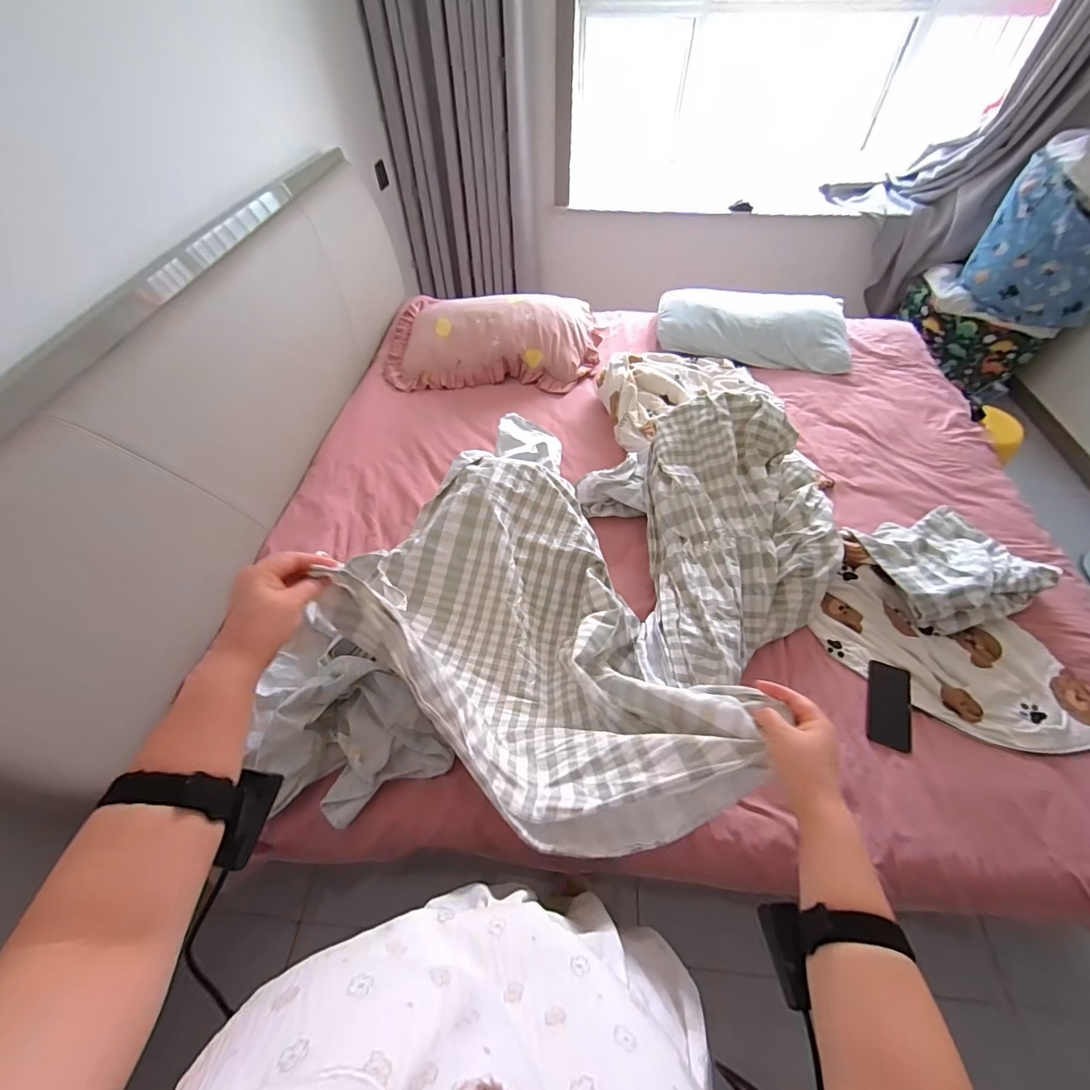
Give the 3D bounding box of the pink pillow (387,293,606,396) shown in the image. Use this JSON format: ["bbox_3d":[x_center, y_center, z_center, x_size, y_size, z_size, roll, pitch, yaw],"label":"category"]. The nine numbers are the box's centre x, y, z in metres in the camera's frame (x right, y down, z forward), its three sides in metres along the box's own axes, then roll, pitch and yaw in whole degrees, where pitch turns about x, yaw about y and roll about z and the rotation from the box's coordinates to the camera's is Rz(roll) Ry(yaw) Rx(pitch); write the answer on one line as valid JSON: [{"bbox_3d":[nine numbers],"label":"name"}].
[{"bbox_3d":[-0.169,-0.709,1.542,0.699,0.145,0.489,5,52,2],"label":"pink pillow"}]

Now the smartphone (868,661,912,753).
[{"bbox_3d":[0.653,0.303,0.882,0.073,0.008,0.154,13,64,19],"label":"smartphone"}]

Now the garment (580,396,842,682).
[{"bbox_3d":[0.388,-0.036,1.010,0.511,0.207,0.637,-8,53,-5],"label":"garment"}]

